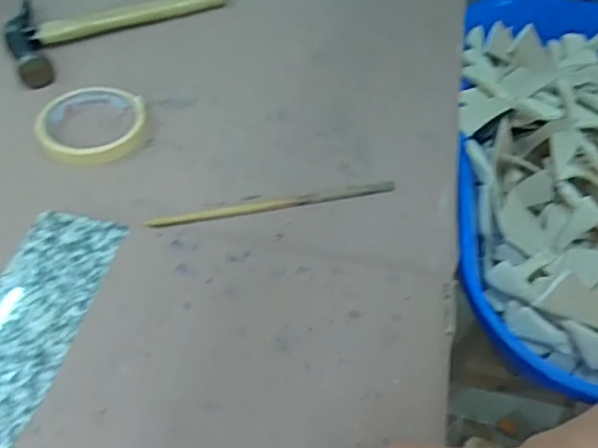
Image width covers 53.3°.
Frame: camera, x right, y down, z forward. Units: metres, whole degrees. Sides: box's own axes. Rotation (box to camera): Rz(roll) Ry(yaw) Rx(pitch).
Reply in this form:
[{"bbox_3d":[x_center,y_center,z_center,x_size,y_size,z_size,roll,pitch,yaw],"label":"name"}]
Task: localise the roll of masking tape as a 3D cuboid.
[{"bbox_3d":[-0.183,-0.087,0.528,0.091,0.018,0.092,-4,50,-8],"label":"roll of masking tape"}]

